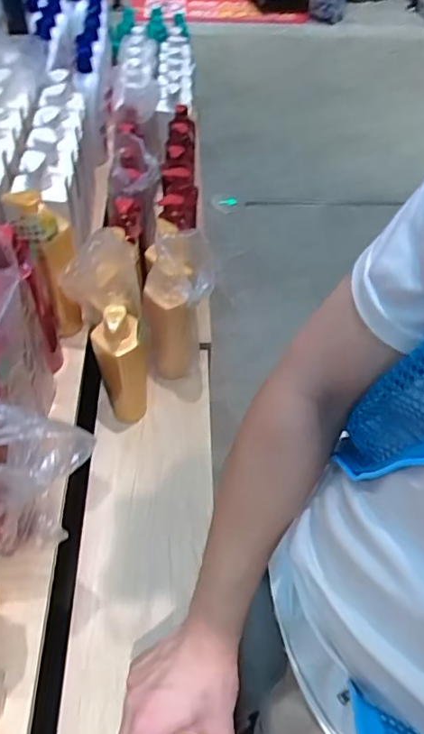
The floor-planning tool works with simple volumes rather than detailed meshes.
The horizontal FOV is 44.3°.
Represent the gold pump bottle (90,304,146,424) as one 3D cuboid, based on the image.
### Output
[{"bbox_3d":[-0.143,0.001,0.828,0.069,0.240,0.062,-12,52,-11],"label":"gold pump bottle"}]

